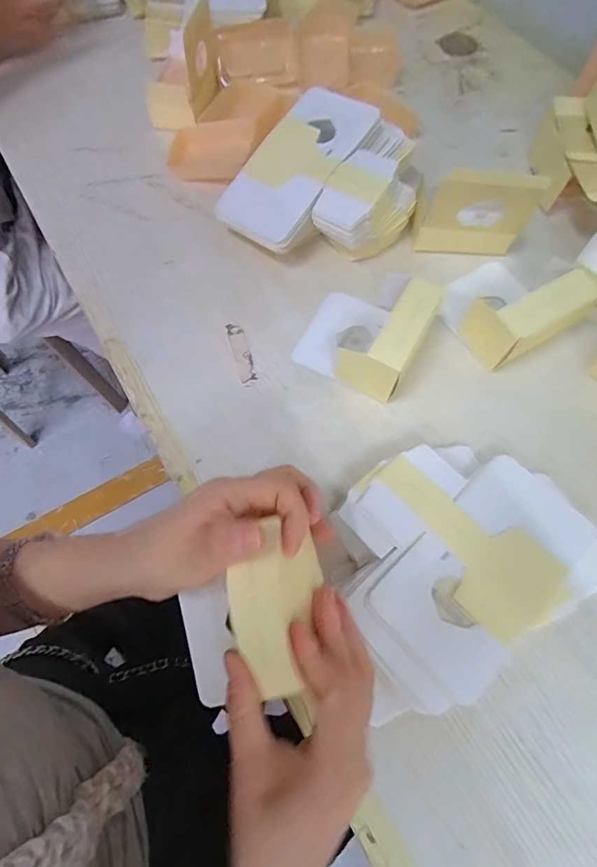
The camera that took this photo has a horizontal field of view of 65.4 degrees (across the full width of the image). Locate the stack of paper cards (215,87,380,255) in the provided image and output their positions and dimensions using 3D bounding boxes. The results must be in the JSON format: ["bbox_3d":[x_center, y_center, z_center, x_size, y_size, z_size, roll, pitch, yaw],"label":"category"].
[{"bbox_3d":[0.003,-0.271,0.496,0.101,0.050,0.177,41,91,18],"label":"stack of paper cards"}]

